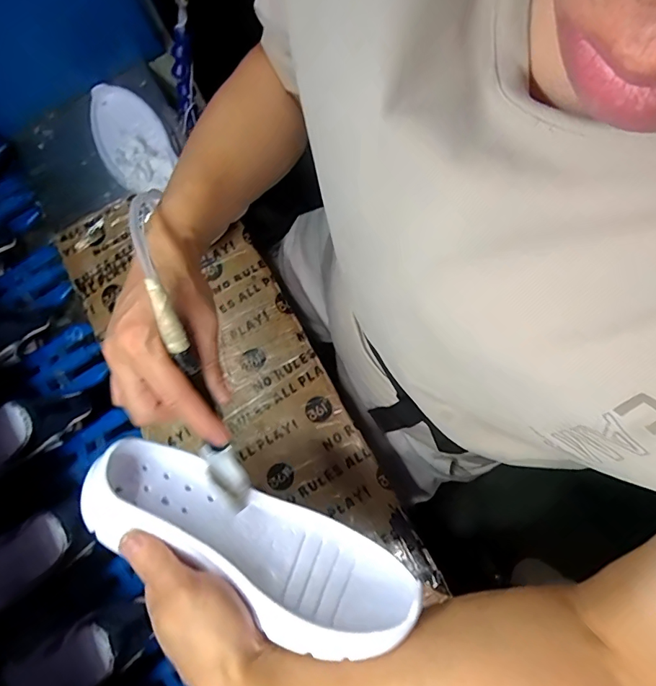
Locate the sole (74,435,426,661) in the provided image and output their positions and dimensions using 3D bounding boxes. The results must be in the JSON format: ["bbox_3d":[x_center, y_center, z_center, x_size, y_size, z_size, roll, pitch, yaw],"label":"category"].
[{"bbox_3d":[-0.058,0.140,0.329,0.246,0.097,0.031,23,116,11],"label":"sole"}]

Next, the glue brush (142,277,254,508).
[{"bbox_3d":[-0.088,0.046,0.303,0.026,0.019,0.177,-14,116,-2],"label":"glue brush"}]

